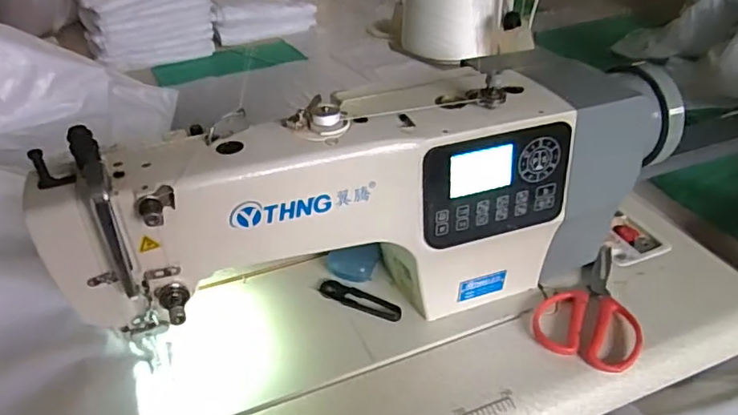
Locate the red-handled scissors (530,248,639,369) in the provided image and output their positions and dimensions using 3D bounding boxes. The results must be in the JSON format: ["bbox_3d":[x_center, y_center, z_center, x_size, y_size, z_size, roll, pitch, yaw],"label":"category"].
[{"bbox_3d":[0.245,0.099,0.612,0.102,0.012,0.176,16,41,20],"label":"red-handled scissors"}]

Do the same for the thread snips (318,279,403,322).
[{"bbox_3d":[-0.010,0.102,0.614,0.101,0.009,0.022,20,42,24],"label":"thread snips"}]

